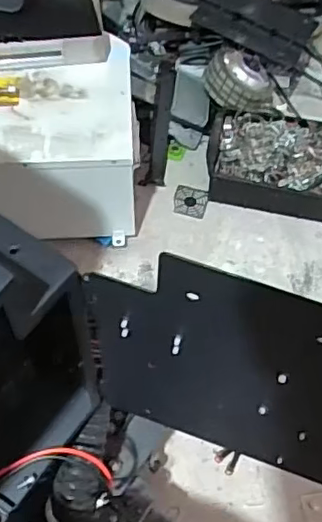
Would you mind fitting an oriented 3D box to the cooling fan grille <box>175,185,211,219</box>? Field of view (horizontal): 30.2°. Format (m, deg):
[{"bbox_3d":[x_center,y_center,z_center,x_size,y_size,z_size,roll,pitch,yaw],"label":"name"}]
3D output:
[{"bbox_3d":[0.050,-0.102,1.005,0.058,0.009,0.058,13,58,9],"label":"cooling fan grille"}]

